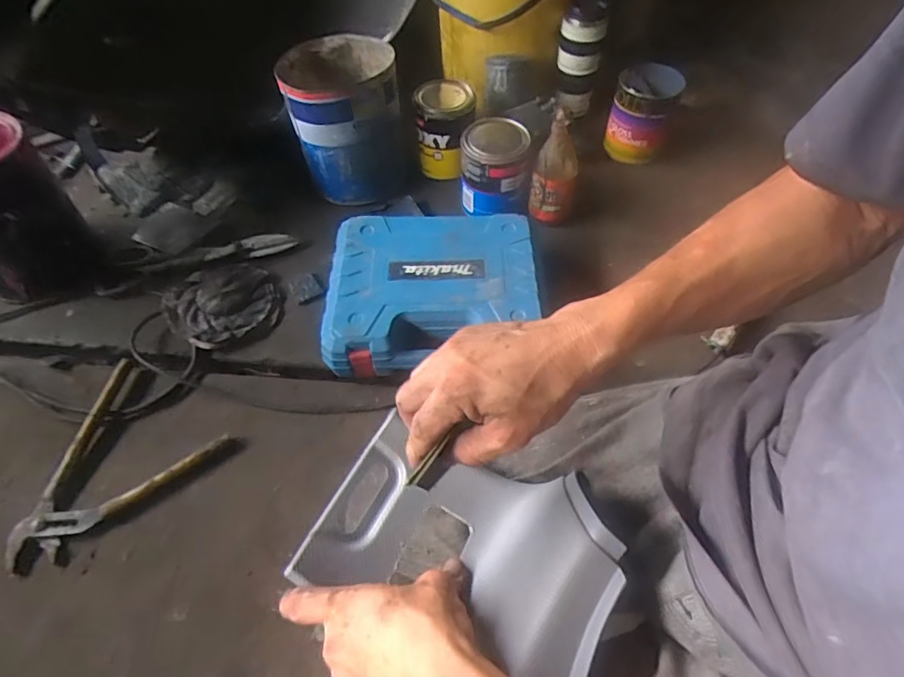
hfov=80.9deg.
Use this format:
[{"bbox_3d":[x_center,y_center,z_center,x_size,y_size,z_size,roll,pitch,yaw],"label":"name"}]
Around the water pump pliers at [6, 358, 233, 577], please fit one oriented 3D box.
[{"bbox_3d":[-0.414,0.157,0.618,0.188,0.026,0.233,29,60,20],"label":"water pump pliers"}]

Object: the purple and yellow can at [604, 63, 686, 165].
[{"bbox_3d":[0.332,-0.396,0.924,0.103,0.116,0.118,20,57,15],"label":"purple and yellow can"}]

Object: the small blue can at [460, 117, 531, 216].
[{"bbox_3d":[0.066,-0.269,0.836,0.102,0.118,0.107,0,55,1],"label":"small blue can"}]

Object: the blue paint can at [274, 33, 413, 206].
[{"bbox_3d":[-0.167,-0.349,0.855,0.166,0.196,0.172,0,55,1],"label":"blue paint can"}]

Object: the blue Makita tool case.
[{"bbox_3d":[-0.027,-0.064,0.727,0.270,0.076,0.230,-1,55,0],"label":"blue Makita tool case"}]

